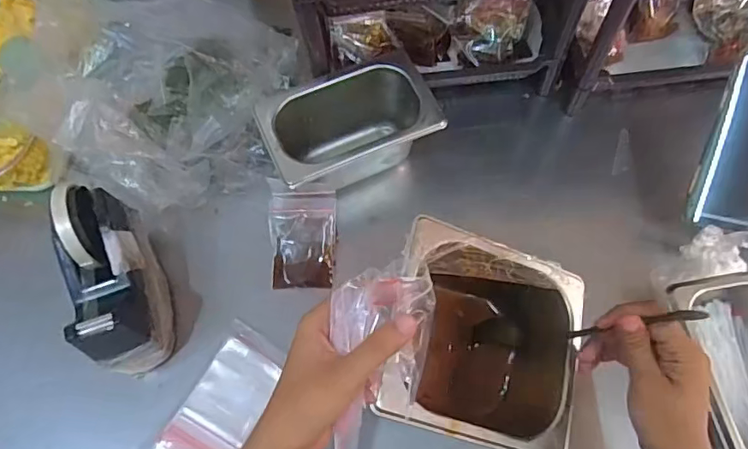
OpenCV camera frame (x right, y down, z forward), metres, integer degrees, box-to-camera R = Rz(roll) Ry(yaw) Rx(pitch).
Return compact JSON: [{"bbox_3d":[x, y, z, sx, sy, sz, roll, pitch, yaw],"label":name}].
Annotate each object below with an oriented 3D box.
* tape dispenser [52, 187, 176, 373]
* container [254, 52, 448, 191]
[{"bbox_3d":[-0.249,0.053,0.512,0.053,0.145,0.167,-14,68,-2],"label":"tape dispenser"},{"bbox_3d":[-0.025,-0.106,0.568,0.173,0.076,0.108,-22,69,-6],"label":"container"}]

